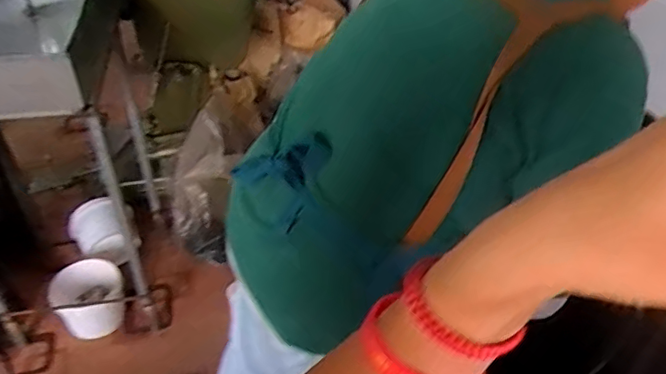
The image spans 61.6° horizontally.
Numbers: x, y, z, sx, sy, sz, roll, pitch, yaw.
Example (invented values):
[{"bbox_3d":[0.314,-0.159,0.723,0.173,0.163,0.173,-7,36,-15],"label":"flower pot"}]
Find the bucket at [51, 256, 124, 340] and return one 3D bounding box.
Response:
[{"bbox_3d":[-0.747,0.341,1.716,0.196,0.158,0.187,2,41,-2],"label":"bucket"}]

